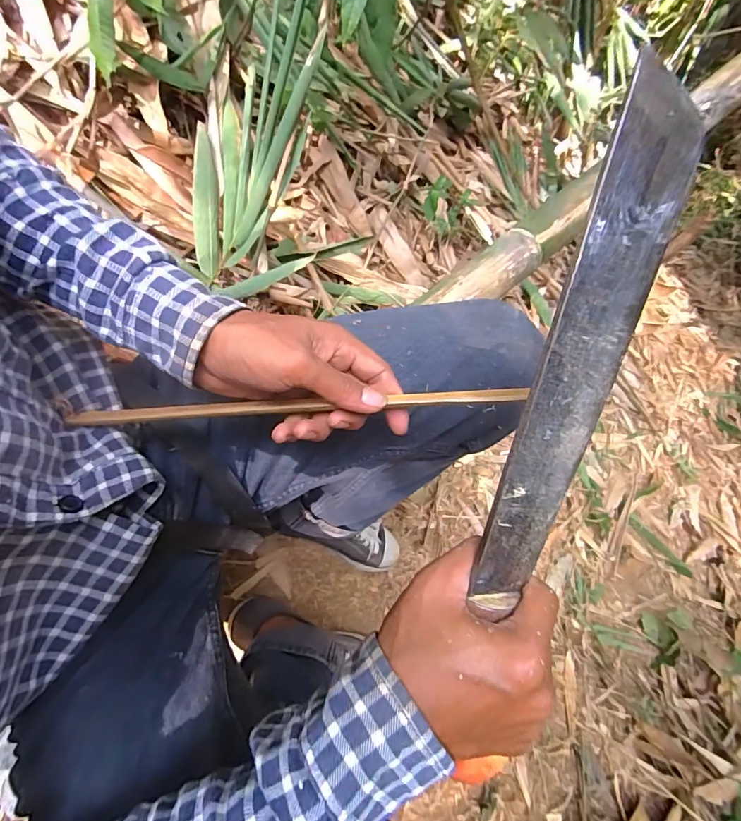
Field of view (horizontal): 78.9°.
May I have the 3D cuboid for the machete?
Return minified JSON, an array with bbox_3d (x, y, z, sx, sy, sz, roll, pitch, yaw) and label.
[{"bbox_3d":[0.084,0.048,0.229,0.042,0.022,0.367,13,107,7],"label":"machete"}]

